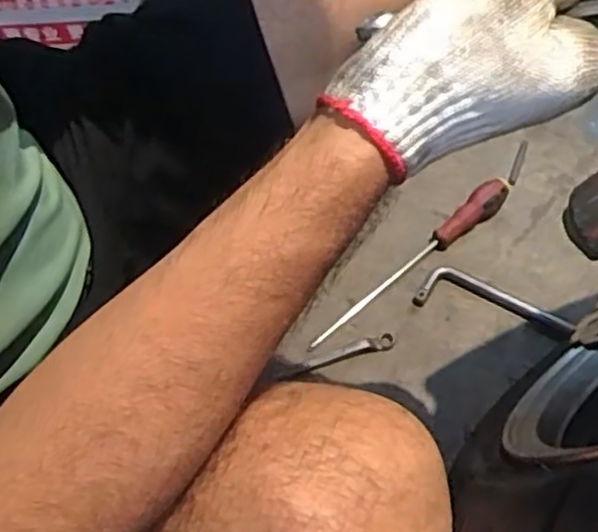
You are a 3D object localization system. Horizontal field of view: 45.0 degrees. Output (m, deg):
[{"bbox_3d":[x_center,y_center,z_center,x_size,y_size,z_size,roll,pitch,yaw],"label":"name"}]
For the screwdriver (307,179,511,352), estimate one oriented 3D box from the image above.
[{"bbox_3d":[0.129,-0.007,0.831,0.306,0.036,0.026,-35,63,-17],"label":"screwdriver"}]

